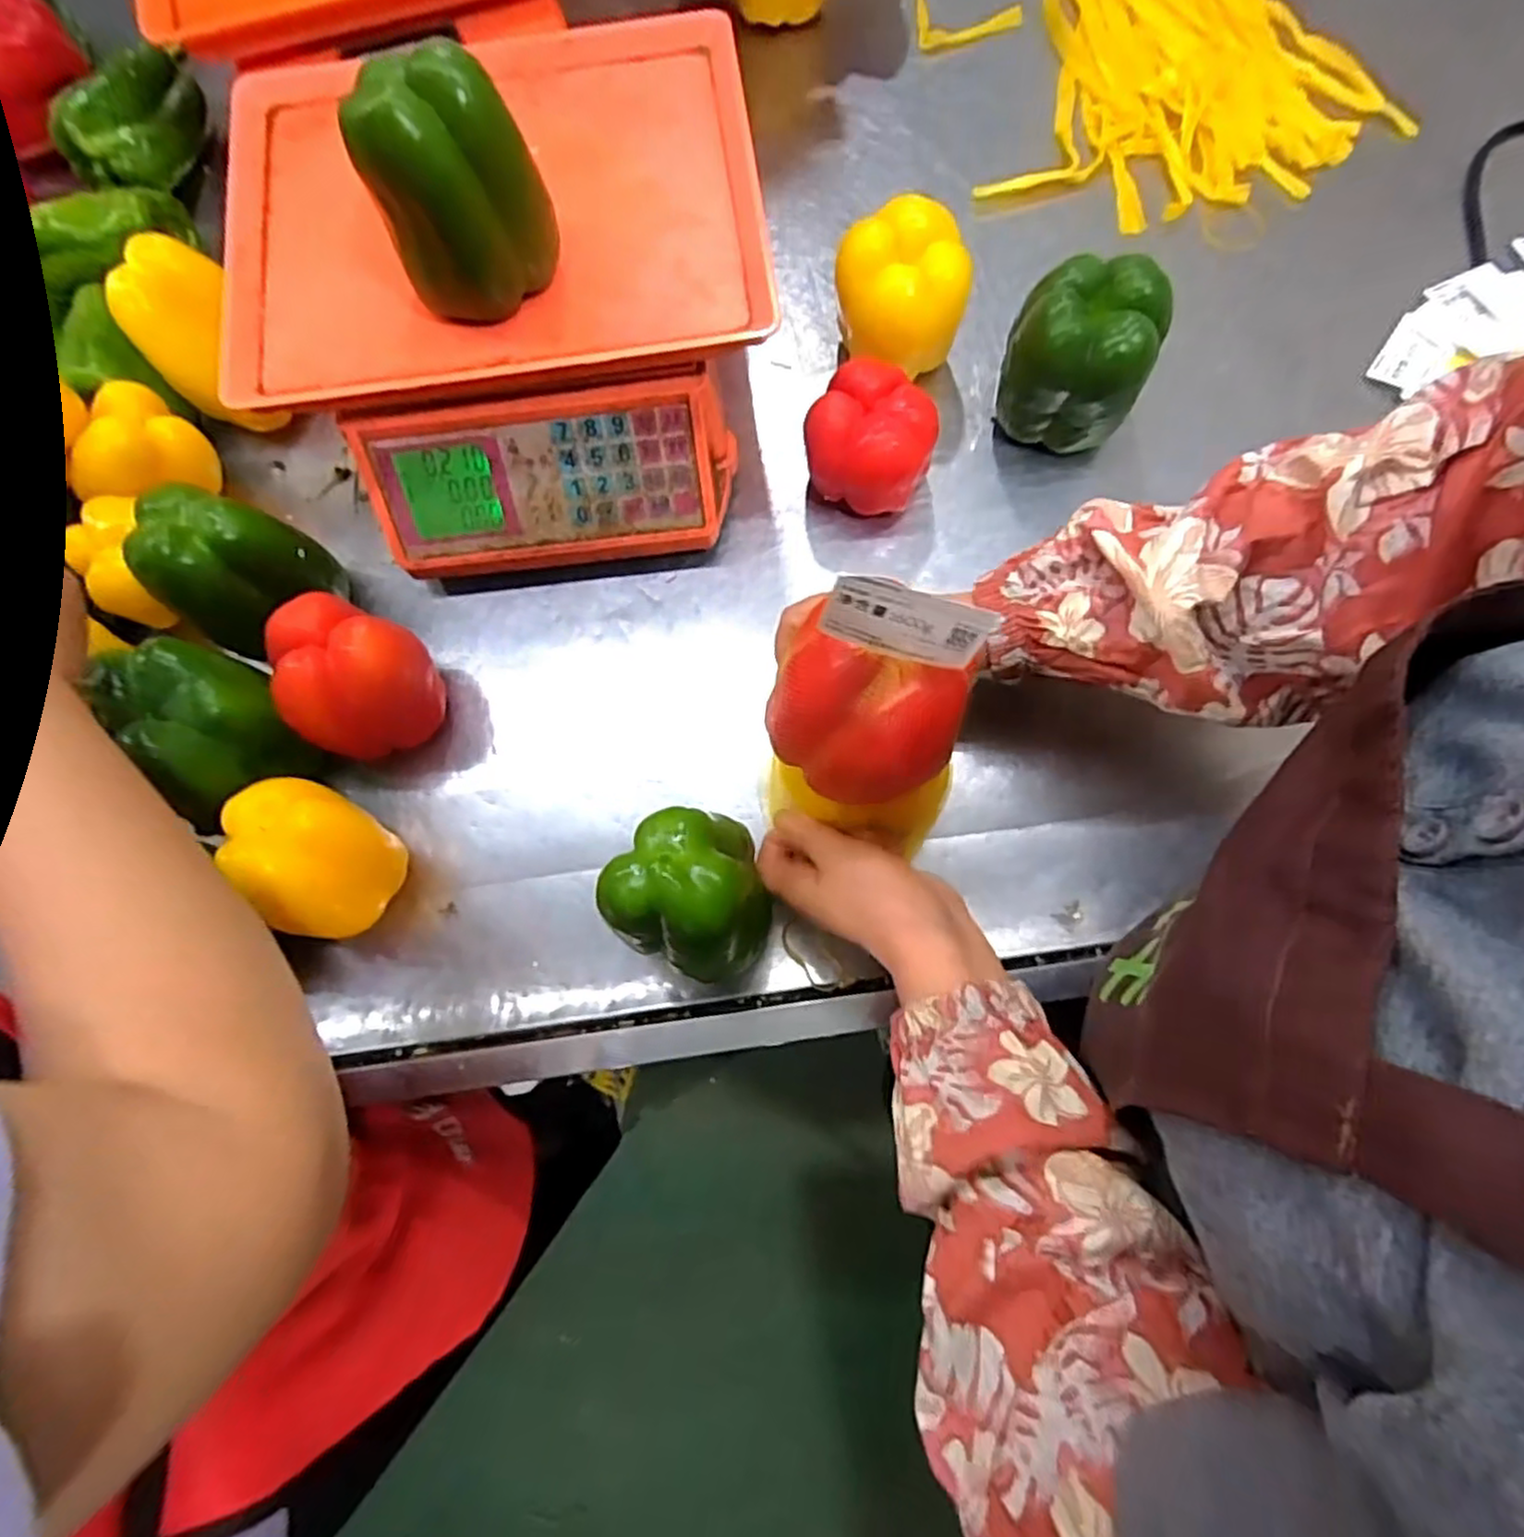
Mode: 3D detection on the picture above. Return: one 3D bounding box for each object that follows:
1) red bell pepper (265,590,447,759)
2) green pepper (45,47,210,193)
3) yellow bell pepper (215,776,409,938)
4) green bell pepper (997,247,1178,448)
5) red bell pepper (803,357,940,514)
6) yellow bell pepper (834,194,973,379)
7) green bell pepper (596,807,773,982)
[{"bbox_3d":[-0.235,-0.047,0.436,0.073,0.087,0.078,0,77,1],"label":"red bell pepper"},{"bbox_3d":[-0.473,-0.488,0.549,0.055,0.051,0.113,3,77,2],"label":"green pepper"},{"bbox_3d":[-0.249,0.051,0.412,0.080,0.085,0.073,23,78,6],"label":"yellow bell pepper"},{"bbox_3d":[0.198,-0.258,0.469,0.085,0.101,0.069,23,78,6],"label":"green bell pepper"},{"bbox_3d":[0.068,-0.206,0.476,0.079,0.069,0.070,16,78,5],"label":"red bell pepper"},{"bbox_3d":[0.091,-0.311,0.490,0.085,0.085,0.076,8,77,3],"label":"yellow bell pepper"},{"bbox_3d":[-0.032,0.061,0.369,0.076,0.081,0.076,0,77,1],"label":"green bell pepper"}]

